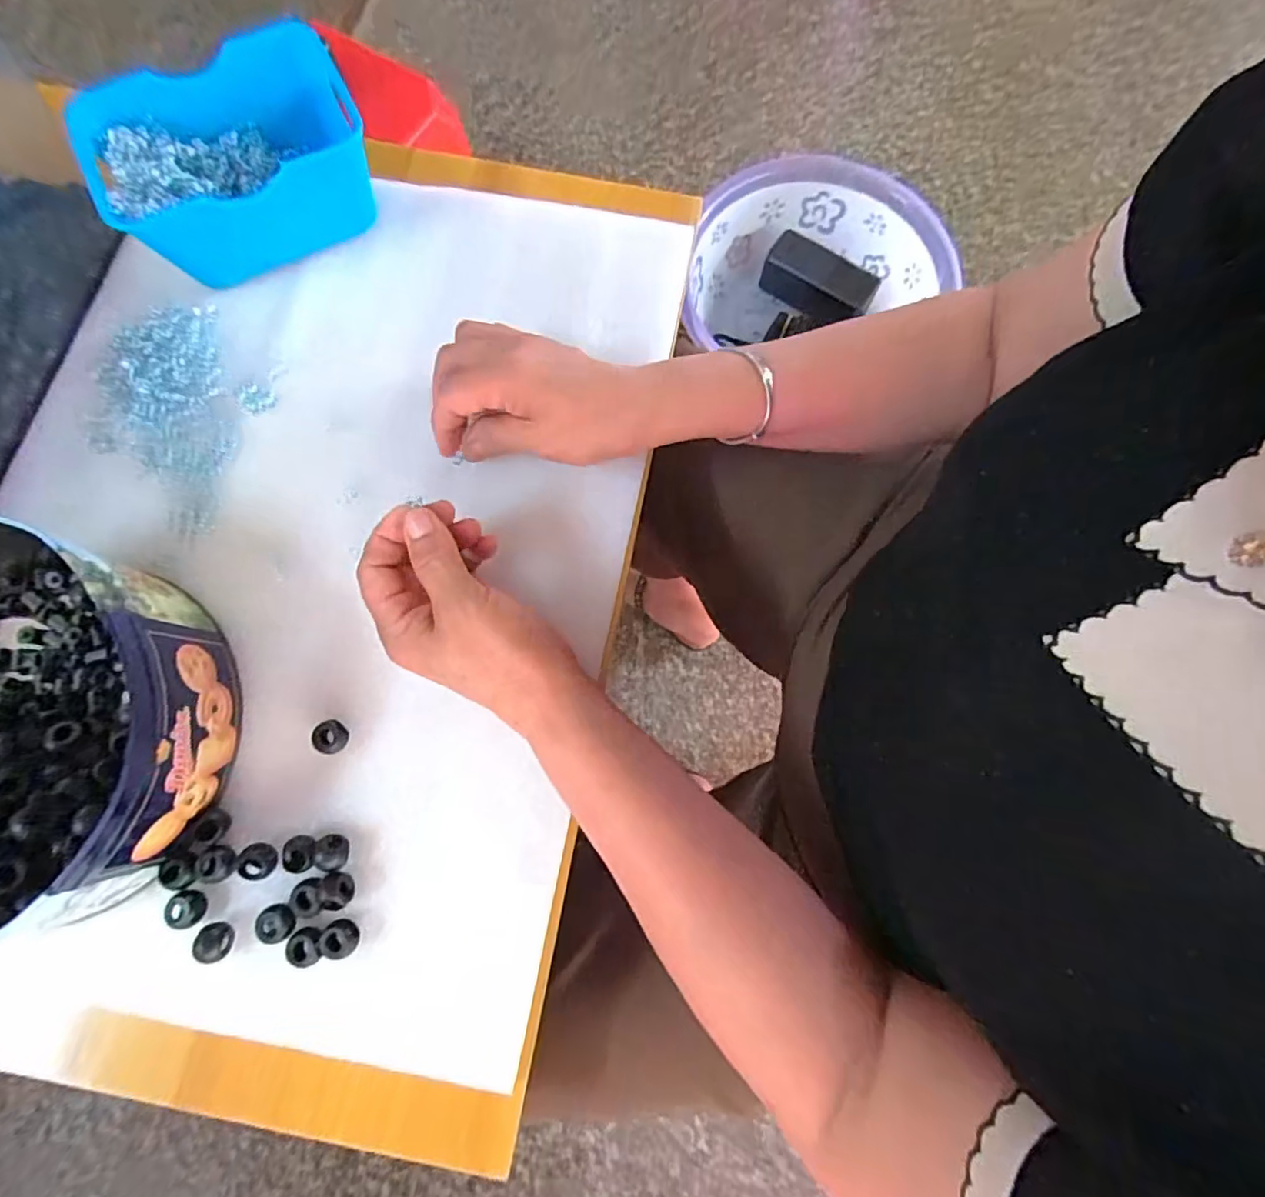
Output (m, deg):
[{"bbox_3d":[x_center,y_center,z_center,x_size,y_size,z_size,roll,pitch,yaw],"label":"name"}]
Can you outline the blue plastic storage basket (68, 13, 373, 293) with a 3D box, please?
[{"bbox_3d":[-0.238,-0.264,0.371,0.152,0.060,0.098,-26,77,-7],"label":"blue plastic storage basket"}]

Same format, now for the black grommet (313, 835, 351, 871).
[{"bbox_3d":[-0.155,0.131,0.310,0.015,0.011,0.017,-20,77,-6],"label":"black grommet"}]

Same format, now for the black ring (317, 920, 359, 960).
[{"bbox_3d":[-0.146,0.170,0.300,0.016,0.010,0.017,0,76,-1],"label":"black ring"}]

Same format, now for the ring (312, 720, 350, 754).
[{"bbox_3d":[-0.163,0.074,0.325,0.015,0.010,0.018,4,76,0],"label":"ring"}]

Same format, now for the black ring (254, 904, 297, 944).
[{"bbox_3d":[-0.178,0.162,0.300,0.018,0.005,0.017,-25,77,-7],"label":"black ring"}]

